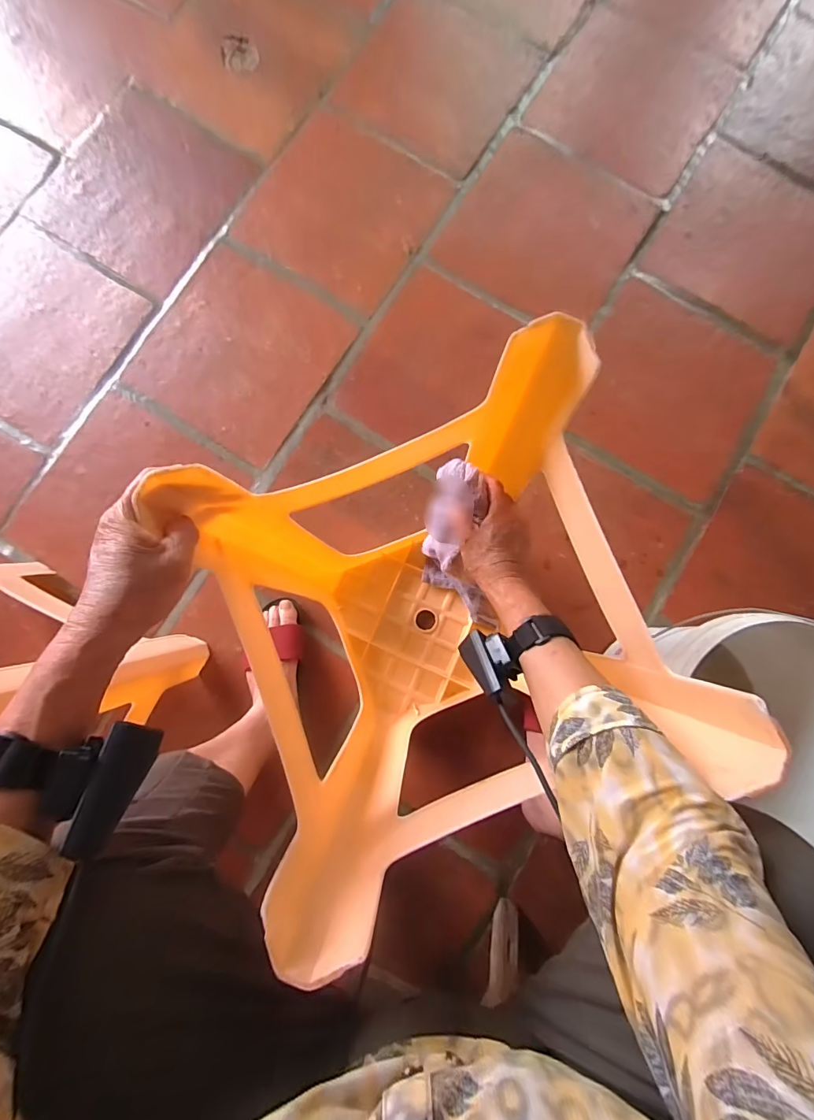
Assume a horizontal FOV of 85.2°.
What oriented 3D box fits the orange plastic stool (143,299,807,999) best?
[{"bbox_3d":[0.026,0.069,0.522,0.344,0.454,0.345,-20,83,-3],"label":"orange plastic stool"}]

